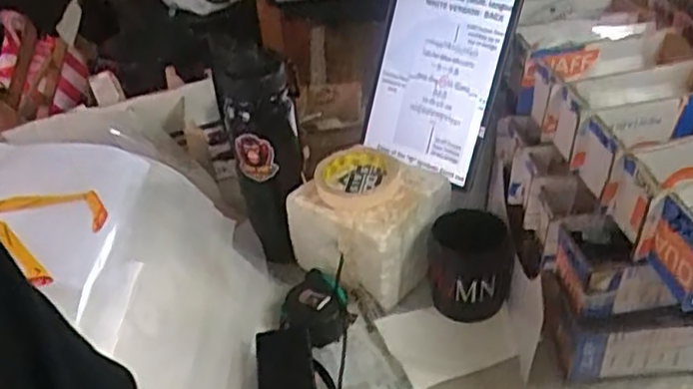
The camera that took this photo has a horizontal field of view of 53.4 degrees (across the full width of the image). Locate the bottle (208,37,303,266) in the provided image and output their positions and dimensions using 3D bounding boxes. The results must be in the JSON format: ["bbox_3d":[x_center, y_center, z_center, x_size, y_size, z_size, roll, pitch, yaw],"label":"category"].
[{"bbox_3d":[-0.091,-0.044,0.783,0.082,0.263,0.079,-8,14,-5],"label":"bottle"}]

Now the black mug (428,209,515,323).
[{"bbox_3d":[0.131,0.074,0.743,0.086,0.085,0.082,-2,37,4],"label":"black mug"}]

